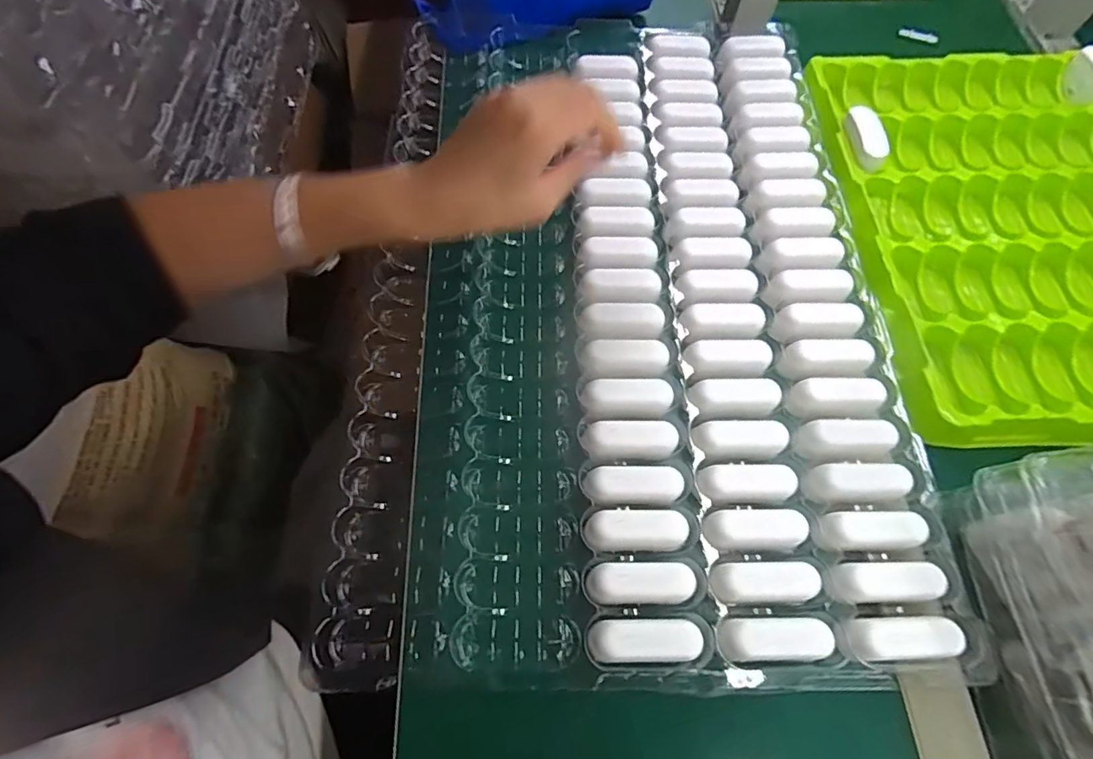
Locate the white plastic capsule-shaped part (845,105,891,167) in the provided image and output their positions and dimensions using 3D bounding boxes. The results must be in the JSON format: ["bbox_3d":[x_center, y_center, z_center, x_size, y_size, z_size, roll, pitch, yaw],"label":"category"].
[{"bbox_3d":[0.282,-0.215,0.451,0.021,0.014,0.060,-3,67,-1],"label":"white plastic capsule-shaped part"}]

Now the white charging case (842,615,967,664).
[{"bbox_3d":[0.206,0.149,0.296,0.064,0.017,0.021,-3,67,-1],"label":"white charging case"}]

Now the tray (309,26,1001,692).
[{"bbox_3d":[0.059,-0.086,0.408,0.379,0.030,0.566,1,67,1],"label":"tray"}]

